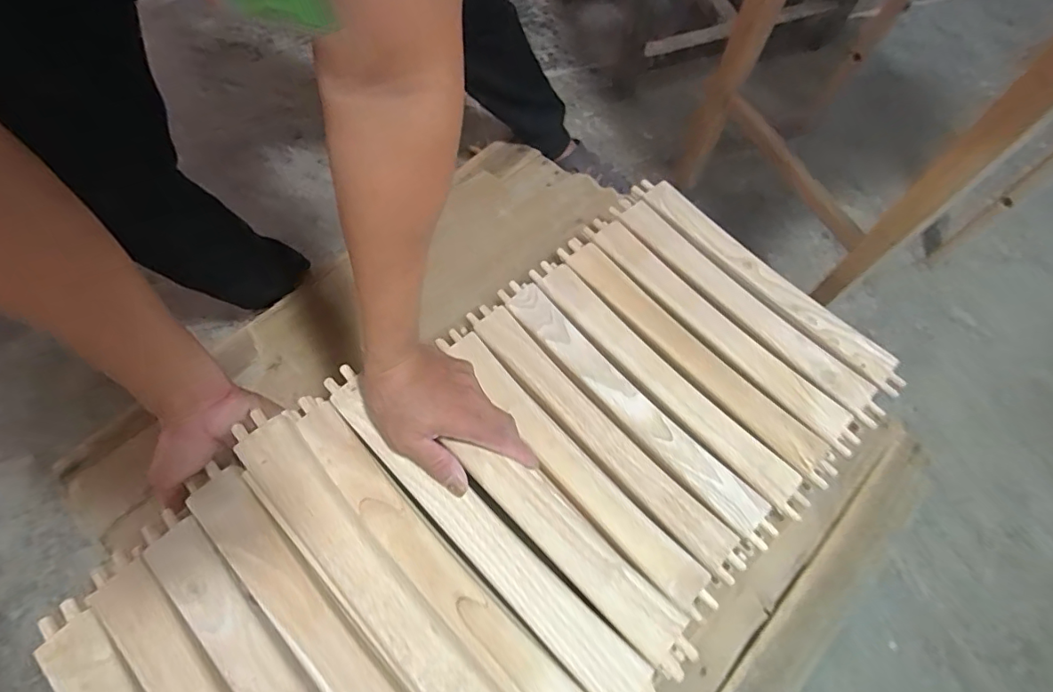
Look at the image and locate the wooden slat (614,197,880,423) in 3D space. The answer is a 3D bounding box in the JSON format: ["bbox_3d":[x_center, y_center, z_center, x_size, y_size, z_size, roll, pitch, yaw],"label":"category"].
[{"bbox_3d":[0.264,-0.056,0.657,0.053,0.014,0.399,-39,71,-16],"label":"wooden slat"}]

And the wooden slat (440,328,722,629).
[{"bbox_3d":[0.037,0.119,0.561,0.054,0.013,0.387,-40,72,-16],"label":"wooden slat"}]

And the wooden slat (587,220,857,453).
[{"bbox_3d":[0.228,-0.027,0.636,0.043,0.016,0.393,-40,72,-16],"label":"wooden slat"}]

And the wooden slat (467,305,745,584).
[{"bbox_3d":[0.078,0.090,0.582,0.044,0.011,0.390,-39,71,-16],"label":"wooden slat"}]

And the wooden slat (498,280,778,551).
[{"bbox_3d":[0.114,0.061,0.597,0.046,0.014,0.395,-40,72,-16],"label":"wooden slat"}]

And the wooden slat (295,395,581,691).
[{"bbox_3d":[-0.078,0.189,0.446,0.043,0.012,0.387,-42,72,-17],"label":"wooden slat"}]

